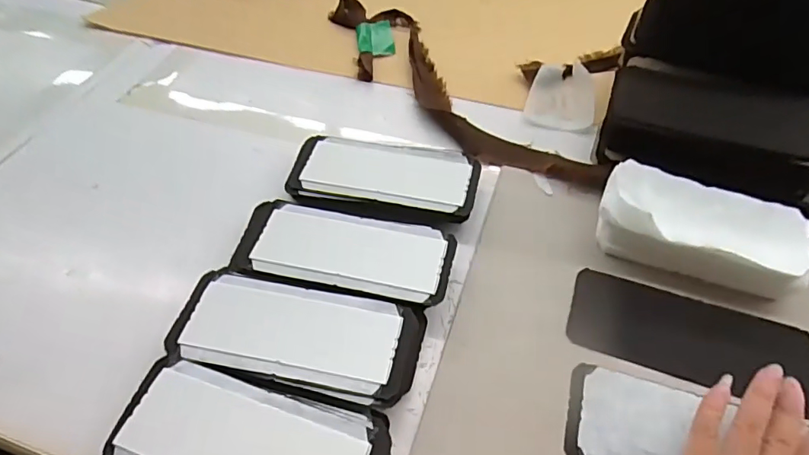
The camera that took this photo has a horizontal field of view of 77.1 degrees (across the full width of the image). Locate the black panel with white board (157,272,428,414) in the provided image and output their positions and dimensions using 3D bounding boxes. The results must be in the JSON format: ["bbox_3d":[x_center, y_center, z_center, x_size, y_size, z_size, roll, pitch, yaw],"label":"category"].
[{"bbox_3d":[-0.076,0.079,0.365,0.171,0.029,0.075,9,54,8],"label":"black panel with white board"}]

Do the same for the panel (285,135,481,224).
[{"bbox_3d":[-0.019,-0.041,0.467,0.166,0.023,0.086,8,54,7],"label":"panel"}]

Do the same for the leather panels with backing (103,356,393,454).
[{"bbox_3d":[-0.094,0.135,0.316,0.162,0.029,0.077,14,55,11],"label":"leather panels with backing"}]

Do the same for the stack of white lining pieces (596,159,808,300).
[{"bbox_3d":[0.236,0.003,0.413,0.148,0.050,0.083,17,56,13],"label":"stack of white lining pieces"}]

